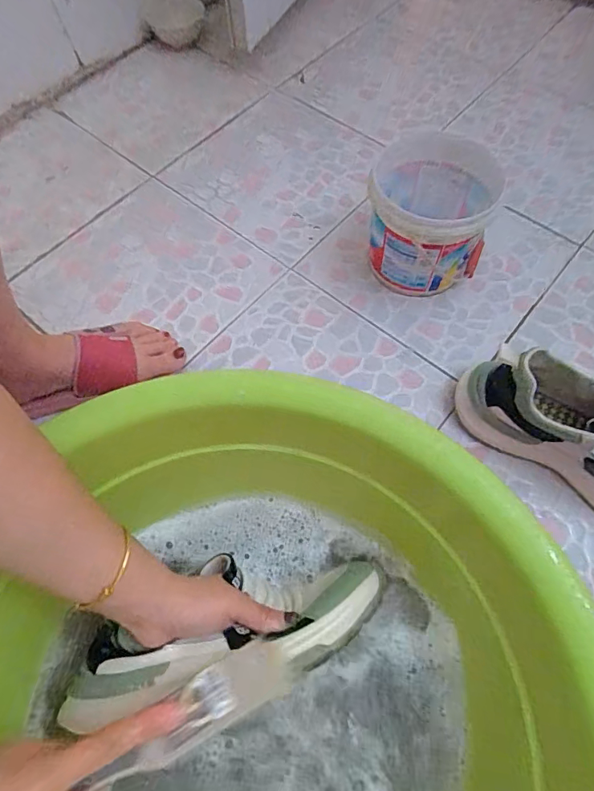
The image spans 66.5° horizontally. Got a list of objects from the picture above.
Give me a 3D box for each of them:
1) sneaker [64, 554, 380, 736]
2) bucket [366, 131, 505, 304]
[{"bbox_3d":[-0.061,0.191,0.387,0.267,0.088,0.094,-15,66,-8],"label":"sneaker"},{"bbox_3d":[0.166,-0.225,0.582,0.150,0.124,0.147,21,68,11],"label":"bucket"}]

